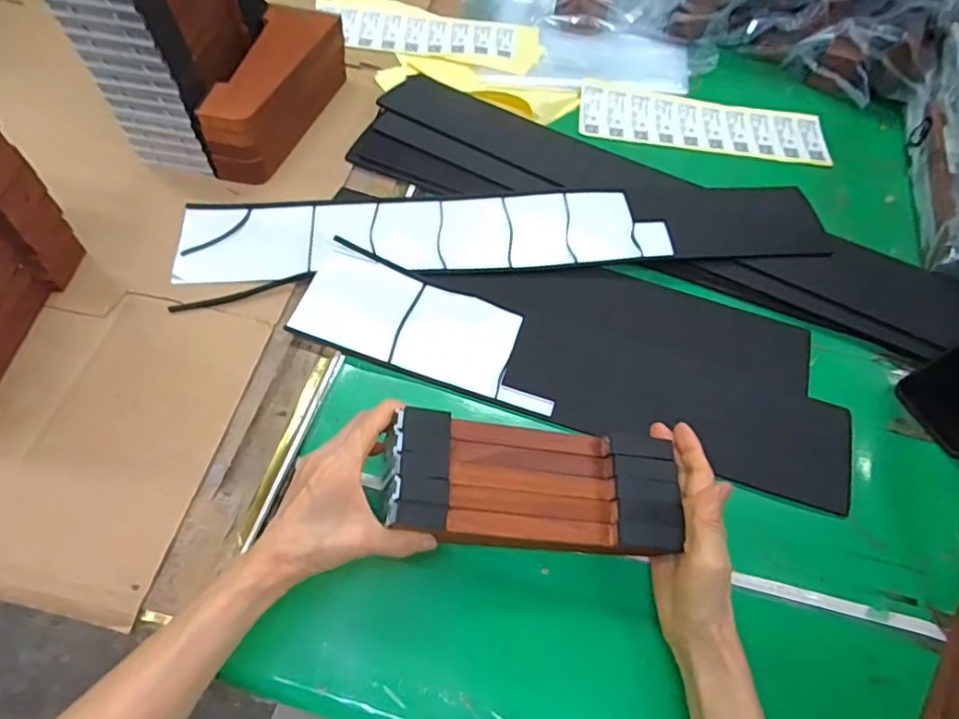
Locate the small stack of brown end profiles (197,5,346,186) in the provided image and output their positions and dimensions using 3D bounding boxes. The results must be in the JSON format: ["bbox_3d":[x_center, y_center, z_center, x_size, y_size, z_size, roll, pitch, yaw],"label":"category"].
[{"bbox_3d":[-0.222,-0.289,0.615,0.068,0.082,0.207,17,60,7],"label":"small stack of brown end profiles"}]

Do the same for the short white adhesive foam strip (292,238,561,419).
[{"bbox_3d":[-0.045,-0.032,0.518,0.235,0.005,0.098,19,64,6],"label":"short white adhesive foam strip"}]

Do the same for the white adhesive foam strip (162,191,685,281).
[{"bbox_3d":[-0.055,-0.125,0.565,0.462,0.011,0.095,-3,60,-3],"label":"white adhesive foam strip"}]

